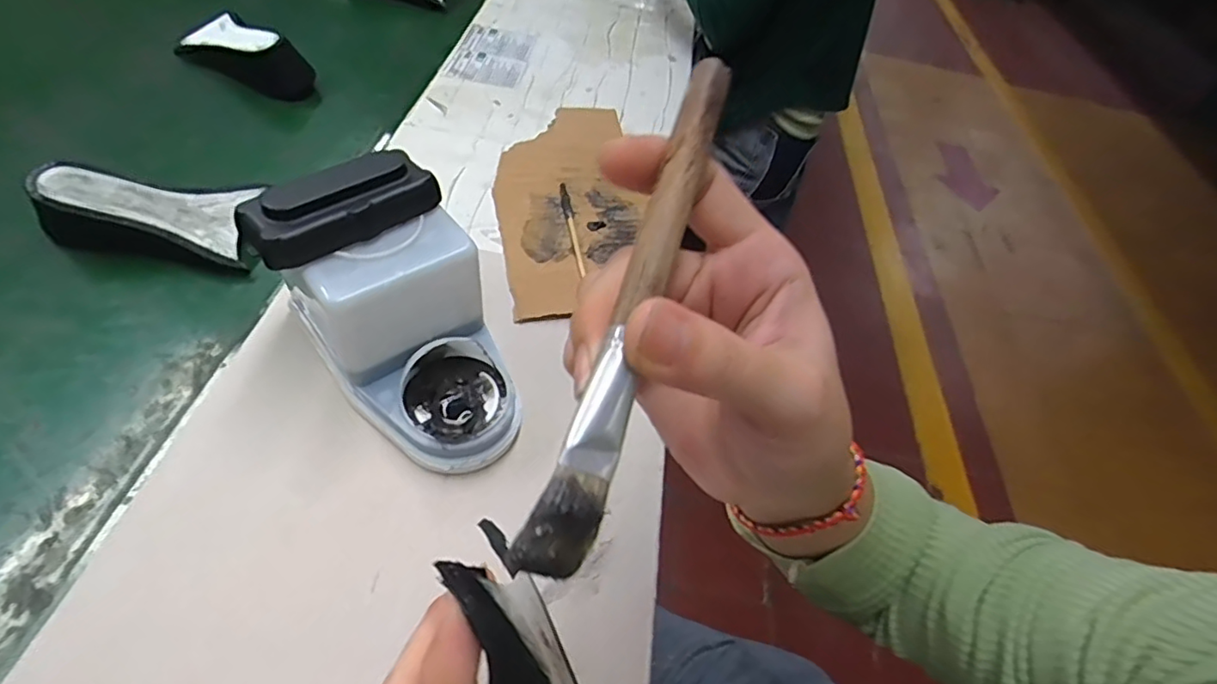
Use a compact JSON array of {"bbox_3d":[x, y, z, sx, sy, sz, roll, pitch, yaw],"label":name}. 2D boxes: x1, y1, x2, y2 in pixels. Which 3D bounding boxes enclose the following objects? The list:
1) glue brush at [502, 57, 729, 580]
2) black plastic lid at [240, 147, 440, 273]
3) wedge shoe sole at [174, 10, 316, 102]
[{"bbox_3d":[0.008,-0.012,0.148,0.015,0.010,0.141,17,77,8],"label":"glue brush"},{"bbox_3d":[-0.156,-0.082,0.335,0.045,0.026,0.105,40,54,20],"label":"black plastic lid"},{"bbox_3d":[-0.404,-0.322,0.634,0.151,0.058,0.070,31,51,14],"label":"wedge shoe sole"}]

